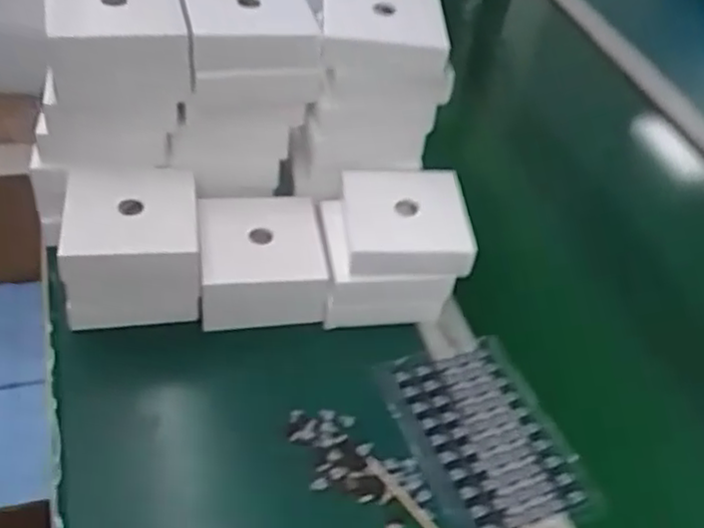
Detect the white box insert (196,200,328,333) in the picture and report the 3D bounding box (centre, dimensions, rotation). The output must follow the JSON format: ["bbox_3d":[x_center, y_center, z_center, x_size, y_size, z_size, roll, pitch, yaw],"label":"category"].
[{"bbox_3d":[-0.078,-0.002,0.642,0.104,0.068,0.099,0,46,-9],"label":"white box insert"}]

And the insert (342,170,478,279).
[{"bbox_3d":[0.046,-0.038,0.638,0.102,0.029,0.106,1,45,-8],"label":"insert"}]

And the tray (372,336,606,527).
[{"bbox_3d":[0.102,0.133,0.569,0.114,0.012,0.164,-13,49,-21],"label":"tray"}]

